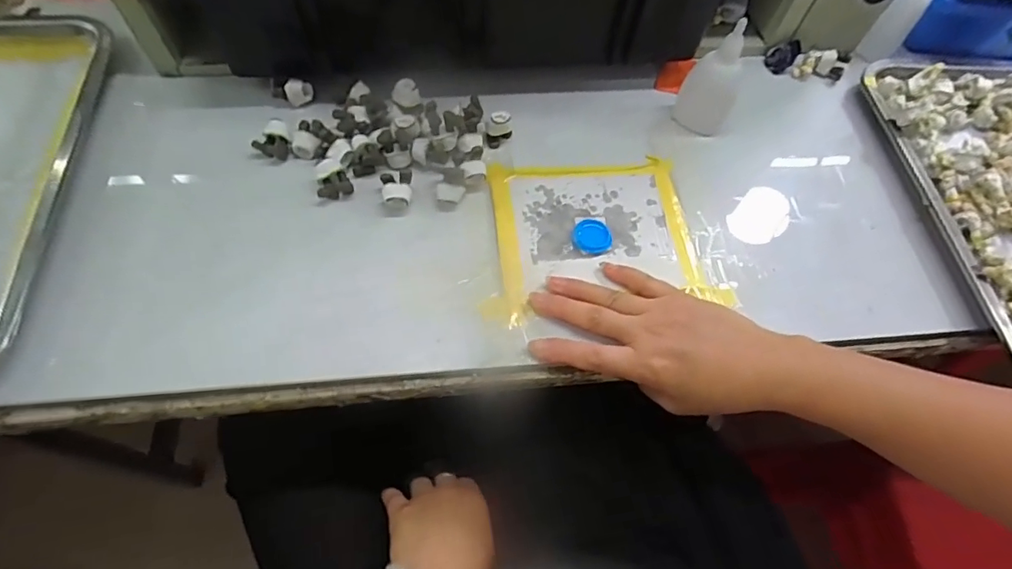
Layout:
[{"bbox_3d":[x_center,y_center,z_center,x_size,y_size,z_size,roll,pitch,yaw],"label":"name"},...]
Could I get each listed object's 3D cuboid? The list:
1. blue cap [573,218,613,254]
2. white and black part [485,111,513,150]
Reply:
[{"bbox_3d":[0.066,-0.037,0.382,0.027,0.005,0.029,2,62,-3],"label":"blue cap"},{"bbox_3d":[-0.005,-0.129,0.416,0.022,0.026,0.022,1,62,-3],"label":"white and black part"}]

